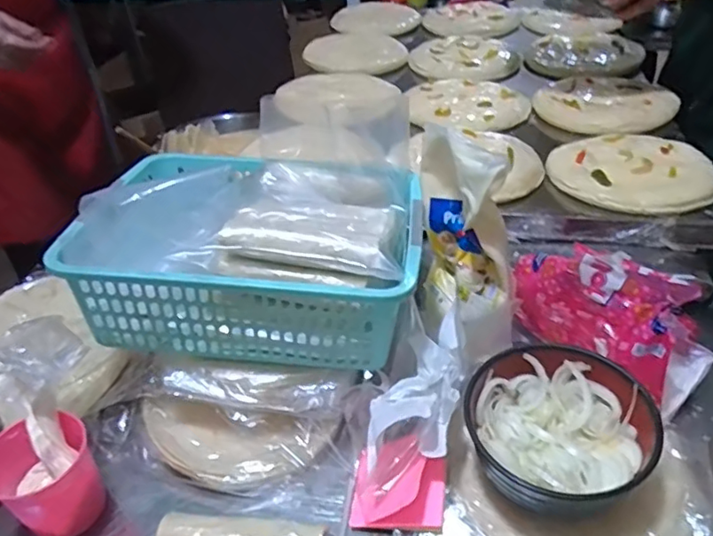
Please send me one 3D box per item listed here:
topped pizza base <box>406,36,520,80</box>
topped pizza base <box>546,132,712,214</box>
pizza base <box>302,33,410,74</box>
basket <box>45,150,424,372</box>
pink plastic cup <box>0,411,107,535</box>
[{"bbox_3d":[0.201,-0.395,1.074,0.215,0.028,0.185,-14,40,-12],"label":"topped pizza base"},{"bbox_3d":[0.340,-0.125,0.717,0.185,0.019,0.185,-2,39,2],"label":"topped pizza base"},{"bbox_3d":[-0.002,-0.432,1.148,0.196,0.022,0.192,-4,39,-1],"label":"pizza base"},{"bbox_3d":[-0.091,-0.020,0.564,0.297,0.123,0.217,1,39,6],"label":"basket"},{"bbox_3d":[-0.251,0.174,0.473,0.072,0.087,0.069,-2,39,2],"label":"pink plastic cup"}]

